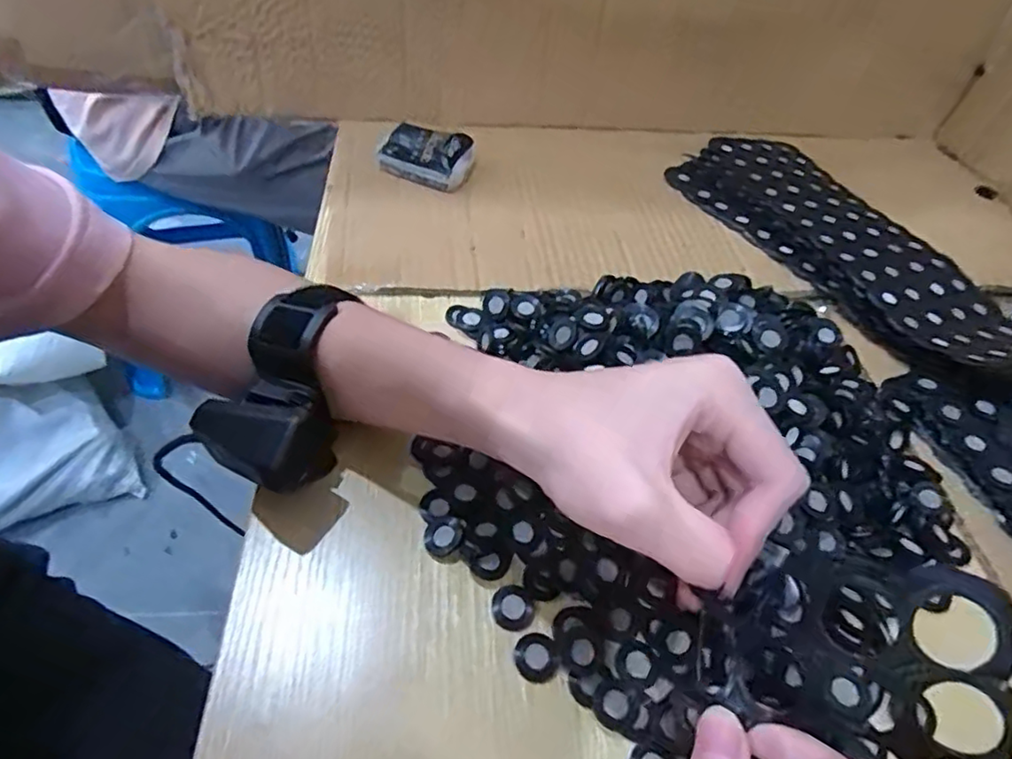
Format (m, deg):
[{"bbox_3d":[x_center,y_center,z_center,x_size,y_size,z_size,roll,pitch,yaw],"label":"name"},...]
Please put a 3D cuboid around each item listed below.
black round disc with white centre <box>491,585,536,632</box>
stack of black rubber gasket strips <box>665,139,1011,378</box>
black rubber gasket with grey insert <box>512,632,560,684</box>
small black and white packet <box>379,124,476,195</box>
[{"bbox_3d":[0.003,0.100,0.268,0.020,0.004,0.018,26,49,13],"label":"black round disc with white centre"},{"bbox_3d":[0.263,-0.106,0.467,0.128,0.013,0.290,-21,55,-25],"label":"stack of black rubber gasket strips"},{"bbox_3d":[0.013,0.115,0.254,0.018,0.004,0.019,5,48,-5],"label":"black rubber gasket with grey insert"},{"bbox_3d":[-0.063,-0.173,0.474,0.068,0.027,0.041,15,48,4],"label":"small black and white packet"}]

